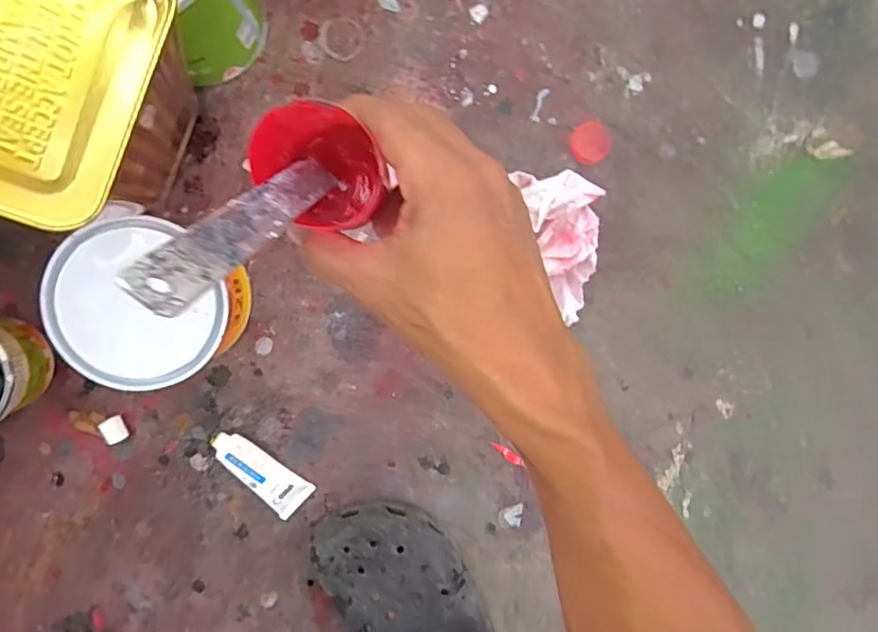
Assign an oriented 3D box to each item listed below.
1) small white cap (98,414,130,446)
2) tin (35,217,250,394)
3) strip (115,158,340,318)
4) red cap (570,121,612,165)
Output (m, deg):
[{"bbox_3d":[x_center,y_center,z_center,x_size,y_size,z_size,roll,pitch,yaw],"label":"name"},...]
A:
[{"bbox_3d":[-0.273,0.096,0.484,0.015,0.018,0.022,-25,95,-1],"label":"small white cap"},{"bbox_3d":[-0.218,-0.009,0.445,0.118,0.090,0.120,0,96,-4],"label":"tin"},{"bbox_3d":[-0.071,-0.039,0.225,0.020,0.150,0.004,43,116,-13],"label":"strip"},{"bbox_3d":[0.131,-0.151,0.495,0.033,0.006,0.034,0,94,-3],"label":"red cap"}]

